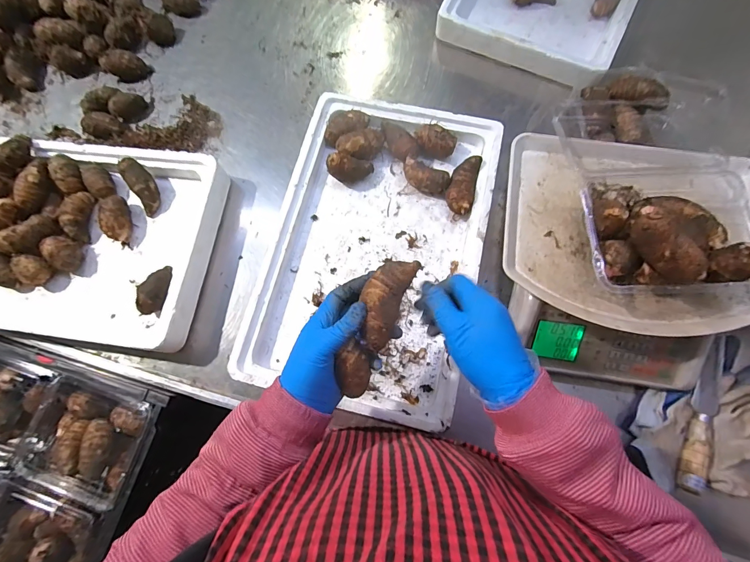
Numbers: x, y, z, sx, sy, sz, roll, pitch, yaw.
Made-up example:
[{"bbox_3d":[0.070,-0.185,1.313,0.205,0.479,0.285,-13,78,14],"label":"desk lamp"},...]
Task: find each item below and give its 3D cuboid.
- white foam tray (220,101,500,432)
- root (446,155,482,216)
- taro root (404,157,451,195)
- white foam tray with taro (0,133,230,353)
[{"bbox_3d":[0.003,-0.055,0.531,0.292,0.060,0.462,13,75,5],"label":"white foam tray"},{"bbox_3d":[0.133,-0.142,0.545,0.041,0.036,0.096,15,75,6],"label":"root"},{"bbox_3d":[0.075,-0.155,0.549,0.073,0.038,0.037,28,76,9],"label":"taro root"},{"bbox_3d":[-0.485,-0.075,0.545,0.475,0.064,0.303,7,74,3],"label":"white foam tray with taro"}]

